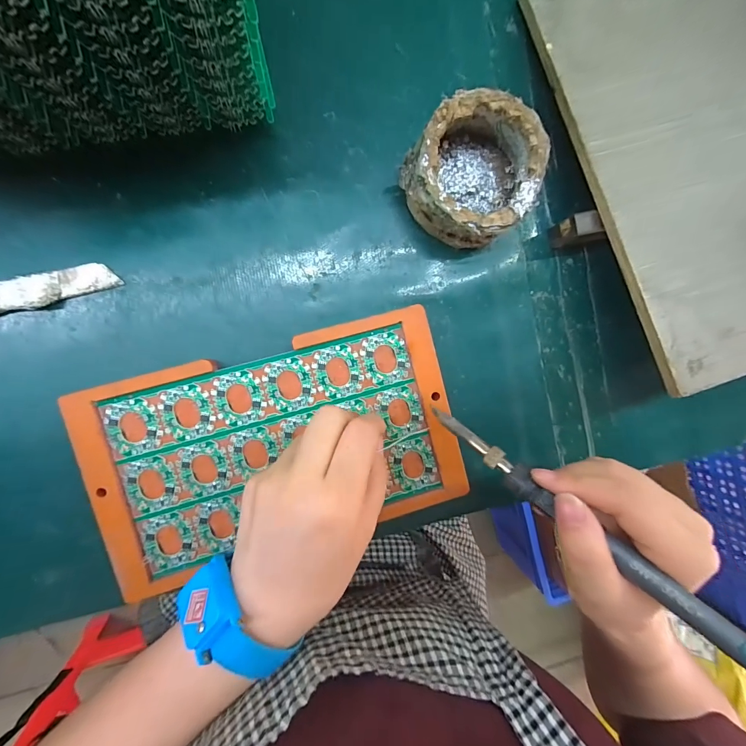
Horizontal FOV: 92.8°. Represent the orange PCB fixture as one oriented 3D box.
[{"bbox_3d":[-0.061,0.051,0.241,0.234,0.009,0.137,-15,92,-6],"label":"orange PCB fixture"}]

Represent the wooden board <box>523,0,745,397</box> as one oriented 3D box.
[{"bbox_3d":[0.244,-0.155,0.244,0.203,0.006,0.292,-18,86,-6],"label":"wooden board"}]

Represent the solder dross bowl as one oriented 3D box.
[{"bbox_3d":[0.068,-0.133,0.241,0.079,0.044,0.085,-1,94,-8],"label":"solder dross bowl"}]

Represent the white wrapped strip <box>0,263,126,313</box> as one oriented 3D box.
[{"bbox_3d":[-0.215,-0.052,0.225,0.098,0.012,0.021,-14,95,-7],"label":"white wrapped strip"}]

